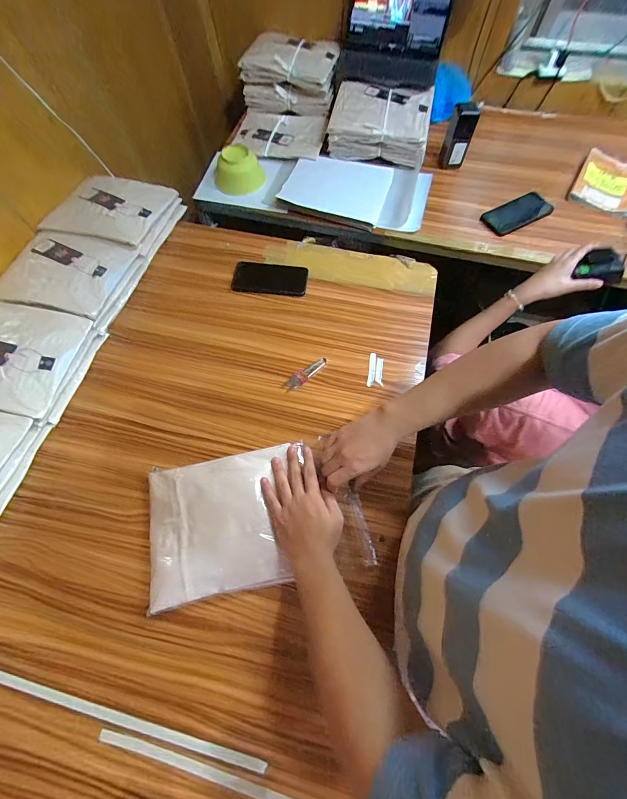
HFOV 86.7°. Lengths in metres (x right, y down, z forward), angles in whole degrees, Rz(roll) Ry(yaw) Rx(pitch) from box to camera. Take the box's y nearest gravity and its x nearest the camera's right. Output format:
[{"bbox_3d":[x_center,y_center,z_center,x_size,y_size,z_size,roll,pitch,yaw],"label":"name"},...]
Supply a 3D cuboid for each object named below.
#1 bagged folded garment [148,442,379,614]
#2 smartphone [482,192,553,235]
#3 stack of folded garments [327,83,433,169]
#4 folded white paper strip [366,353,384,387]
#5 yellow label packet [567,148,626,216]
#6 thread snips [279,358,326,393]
[{"bbox_3d":[-0.093,0.182,0.541,0.339,0.043,0.212,-11,69,-3],"label":"bagged folded garment"},{"bbox_3d":[0.513,-0.468,0.835,0.175,0.010,0.086,-25,68,-10],"label":"smartphone"},{"bbox_3d":[0.183,-0.752,0.911,0.257,0.100,0.194,12,67,6],"label":"stack of folded garments"},{"bbox_3d":[0.125,-0.060,0.668,0.028,0.004,0.072,8,66,5],"label":"folded white paper strip"},{"bbox_3d":[0.757,-0.559,0.851,0.142,0.023,0.194,27,69,12],"label":"yellow label packet"},{"bbox_3d":[-0.018,-0.051,0.664,0.102,0.006,0.030,-42,72,-16],"label":"thread snips"}]

